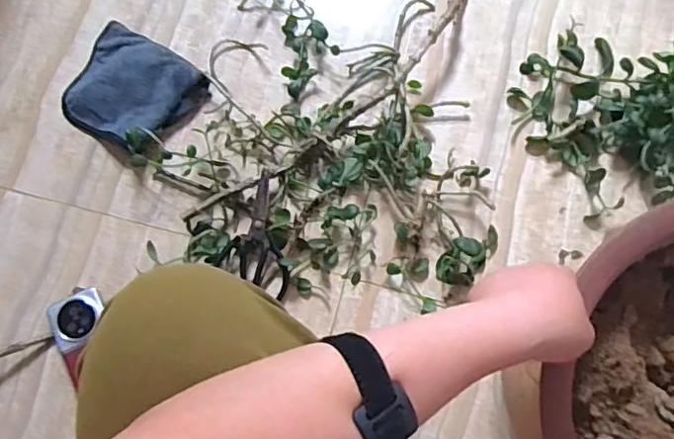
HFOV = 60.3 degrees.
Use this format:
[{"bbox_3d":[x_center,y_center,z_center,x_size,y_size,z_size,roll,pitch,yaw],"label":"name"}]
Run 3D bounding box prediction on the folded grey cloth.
[{"bbox_3d":[-0.328,-0.206,0.928,0.210,0.044,0.177,29,78,9],"label":"folded grey cloth"}]

